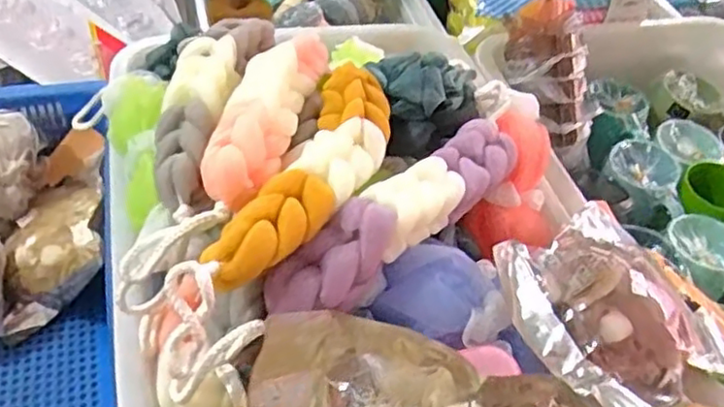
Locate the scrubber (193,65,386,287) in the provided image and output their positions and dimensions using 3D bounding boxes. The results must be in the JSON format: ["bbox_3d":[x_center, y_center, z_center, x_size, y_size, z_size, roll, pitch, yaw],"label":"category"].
[{"bbox_3d":[-0.032,-0.031,0.514,0.075,0.042,0.254,18,48,9],"label":"scrubber"}]

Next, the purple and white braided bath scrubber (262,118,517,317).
[{"bbox_3d":[0.040,0.000,0.522,0.055,0.051,0.278,35,53,23],"label":"purple and white braided bath scrubber"}]

